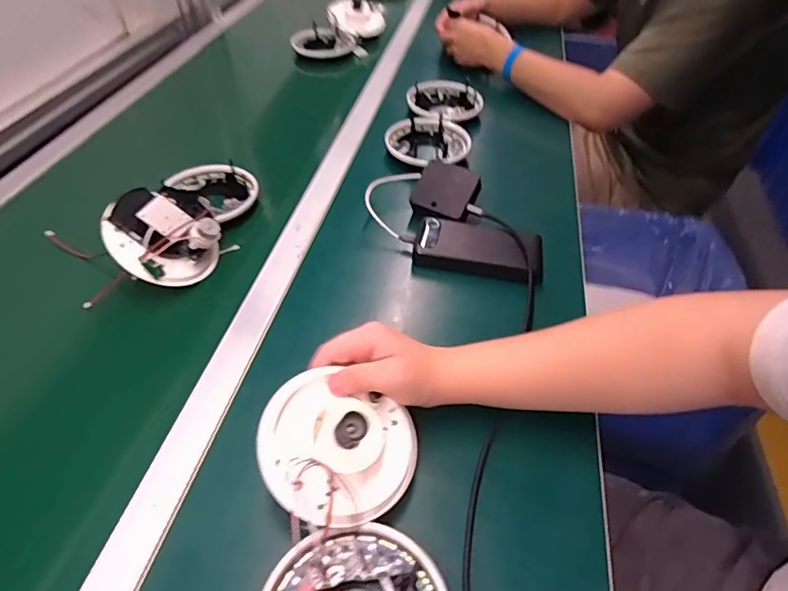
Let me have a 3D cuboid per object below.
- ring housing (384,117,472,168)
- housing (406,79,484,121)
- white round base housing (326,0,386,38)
[{"bbox_3d":[0.054,-0.247,0.823,0.136,0.025,0.151,13,48,4],"label":"ring housing"},{"bbox_3d":[0.091,-0.355,0.926,0.135,0.034,0.145,4,48,-4],"label":"housing"},{"bbox_3d":[-0.088,-0.643,1.161,0.134,0.083,0.050,-2,13,-4],"label":"white round base housing"}]

